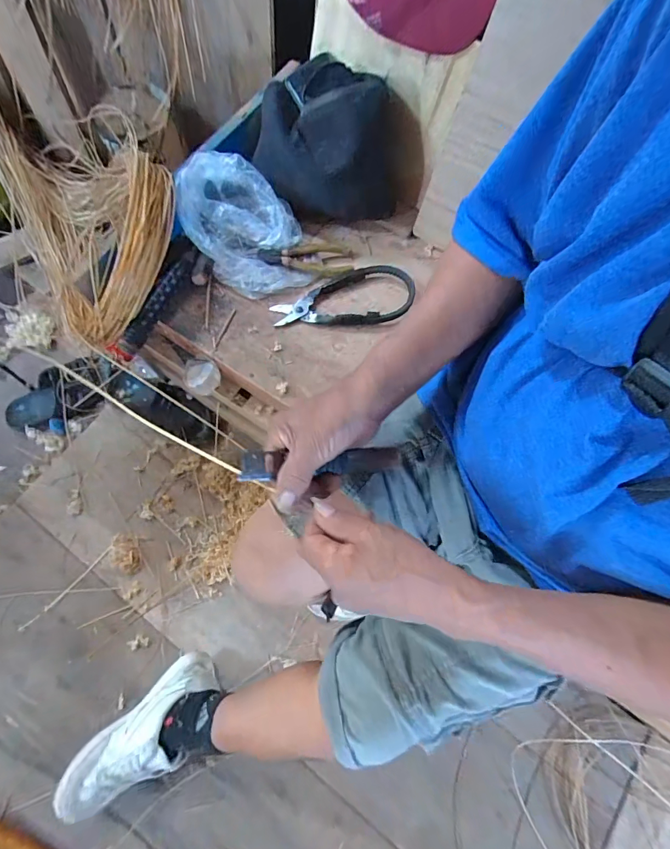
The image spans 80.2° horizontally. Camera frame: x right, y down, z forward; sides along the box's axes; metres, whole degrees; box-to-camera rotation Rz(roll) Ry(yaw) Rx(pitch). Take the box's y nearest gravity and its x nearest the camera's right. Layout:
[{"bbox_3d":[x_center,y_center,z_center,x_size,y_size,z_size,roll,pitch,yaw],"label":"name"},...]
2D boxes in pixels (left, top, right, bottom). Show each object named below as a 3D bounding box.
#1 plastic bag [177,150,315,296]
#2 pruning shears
[{"bbox_3d":[-0.135,-0.292,0.592,0.163,0.103,0.169,-20,74,-7],"label":"plastic bag"},{"bbox_3d":[0.016,-0.196,0.618,0.221,0.023,0.094,-5,73,-3],"label":"pruning shears"}]

